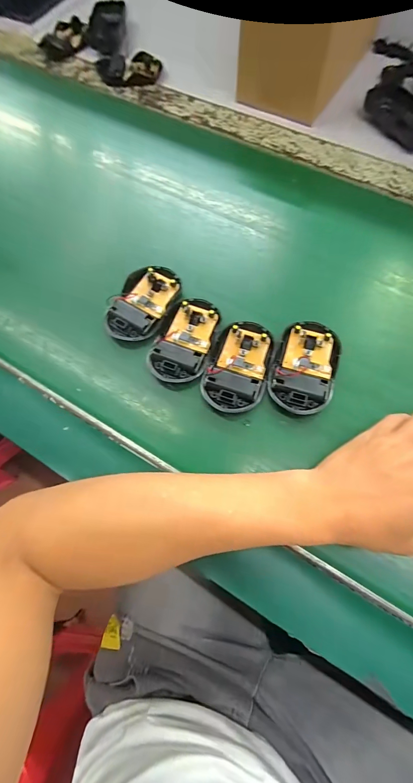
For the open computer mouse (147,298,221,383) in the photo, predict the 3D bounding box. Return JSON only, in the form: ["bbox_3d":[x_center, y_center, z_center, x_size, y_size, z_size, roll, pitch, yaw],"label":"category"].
[{"bbox_3d":[-0.021,-0.053,0.336,0.054,0.015,0.093,20,72,10],"label":"open computer mouse"}]

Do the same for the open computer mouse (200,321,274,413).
[{"bbox_3d":[0.032,-0.025,0.322,0.057,0.014,0.093,19,71,9],"label":"open computer mouse"}]

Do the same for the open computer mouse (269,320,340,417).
[{"bbox_3d":[0.095,-0.024,0.319,0.057,0.014,0.094,15,71,8],"label":"open computer mouse"}]

